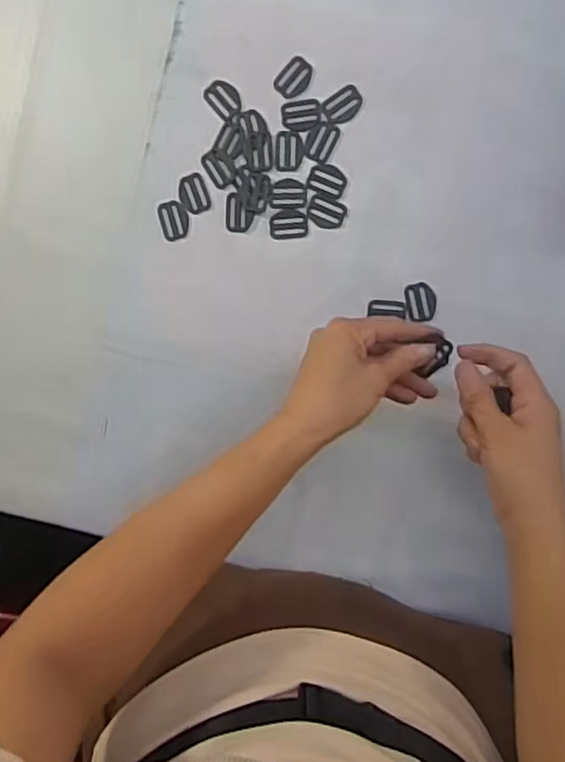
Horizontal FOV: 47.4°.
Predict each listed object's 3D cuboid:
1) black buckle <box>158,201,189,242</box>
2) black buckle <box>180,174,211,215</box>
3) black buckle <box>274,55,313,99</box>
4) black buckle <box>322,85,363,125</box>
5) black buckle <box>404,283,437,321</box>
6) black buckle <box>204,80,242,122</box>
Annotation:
[{"bbox_3d":[-0.094,-0.139,0.556,0.025,0.004,0.033,-12,96,6],"label":"black buckle"},{"bbox_3d":[-0.075,-0.162,0.553,0.025,0.004,0.033,-15,96,6],"label":"black buckle"},{"bbox_3d":[0.010,-0.252,0.536,0.024,0.004,0.033,42,99,-2],"label":"black buckle"},{"bbox_3d":[0.051,-0.227,0.533,0.034,0.004,0.022,-40,93,8],"label":"black buckle"},{"bbox_3d":[0.117,-0.067,0.544,0.025,0.005,0.031,-13,96,6],"label":"black buckle"},{"bbox_3d":[-0.049,-0.239,0.544,0.024,0.004,0.034,-40,93,8],"label":"black buckle"}]

